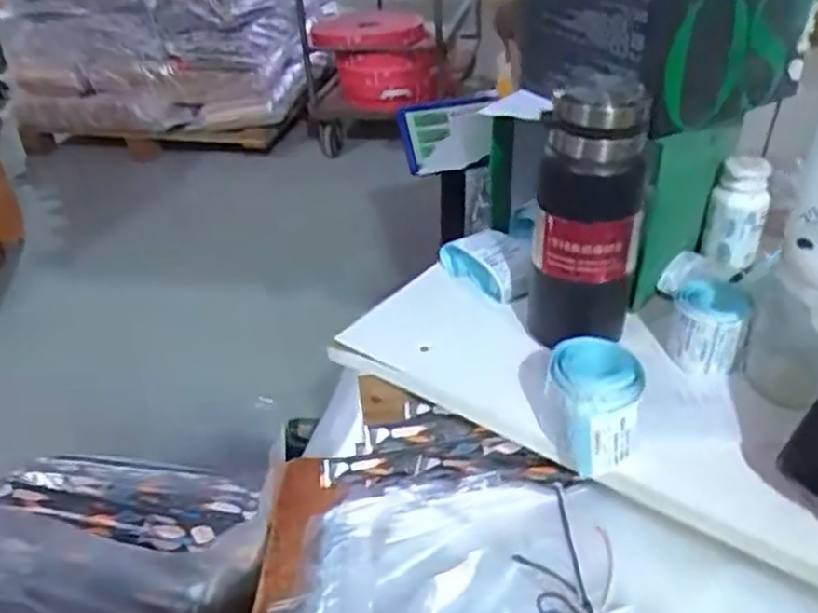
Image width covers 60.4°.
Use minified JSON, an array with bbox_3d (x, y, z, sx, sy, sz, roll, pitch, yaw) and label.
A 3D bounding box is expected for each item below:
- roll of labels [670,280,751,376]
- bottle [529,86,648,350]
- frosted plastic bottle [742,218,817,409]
[{"bbox_3d":[0.242,0.016,0.572,0.057,0.049,0.069,9,37,18],"label":"roll of labels"},{"bbox_3d":[0.141,-0.053,0.574,0.082,0.249,0.076,6,36,14],"label":"bottle"},{"bbox_3d":[0.290,0.006,0.513,0.053,0.136,0.070,-9,35,-7],"label":"frosted plastic bottle"}]

